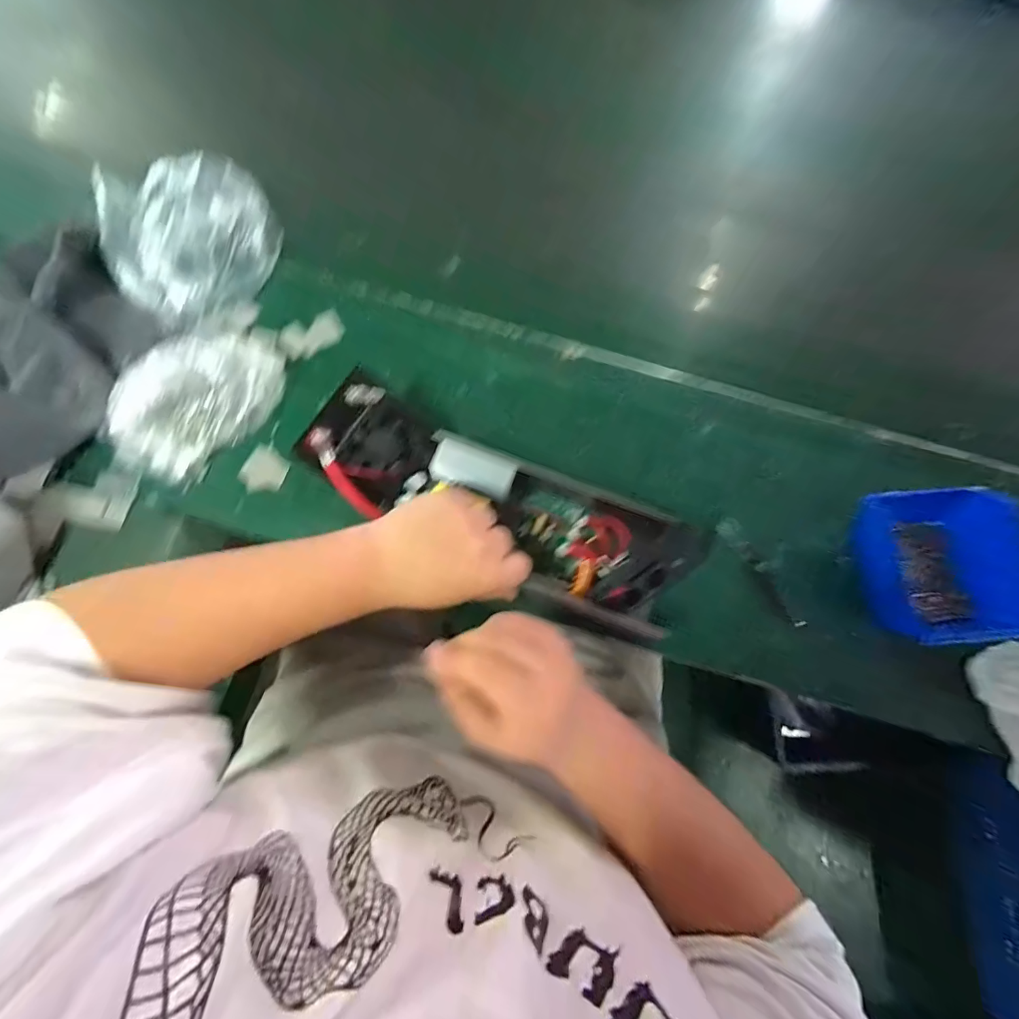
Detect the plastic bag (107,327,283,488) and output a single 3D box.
[{"bbox_3d":[-0.299,-0.106,0.434,0.103,0.042,0.171,40,77,8],"label":"plastic bag"}]

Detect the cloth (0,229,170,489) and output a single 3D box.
[{"bbox_3d":[-0.467,-0.158,0.424,0.201,0.065,0.239,29,76,6],"label":"cloth"}]

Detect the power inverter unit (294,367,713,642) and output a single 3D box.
[{"bbox_3d":[-0.006,-0.004,0.397,0.337,0.077,0.105,24,75,-5],"label":"power inverter unit"}]

